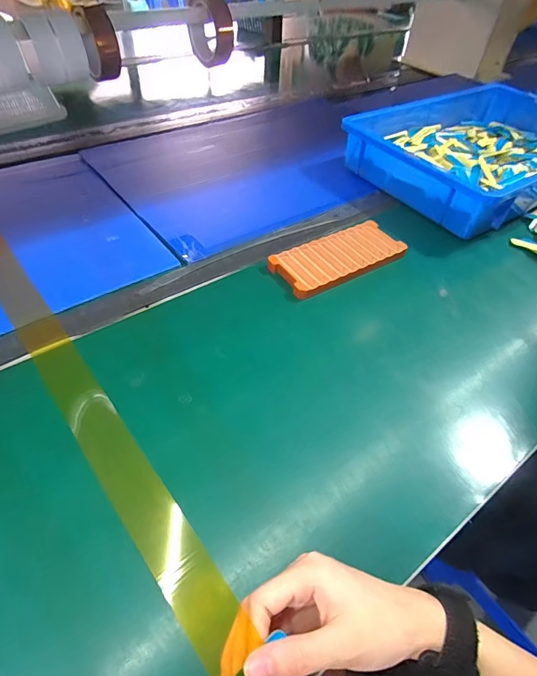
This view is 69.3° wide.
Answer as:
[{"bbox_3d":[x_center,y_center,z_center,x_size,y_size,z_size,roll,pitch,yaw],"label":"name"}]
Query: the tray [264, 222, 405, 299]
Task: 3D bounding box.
[{"bbox_3d":[0.093,-0.103,0.506,0.176,0.016,0.080,-23,55,-23],"label":"tray"}]

